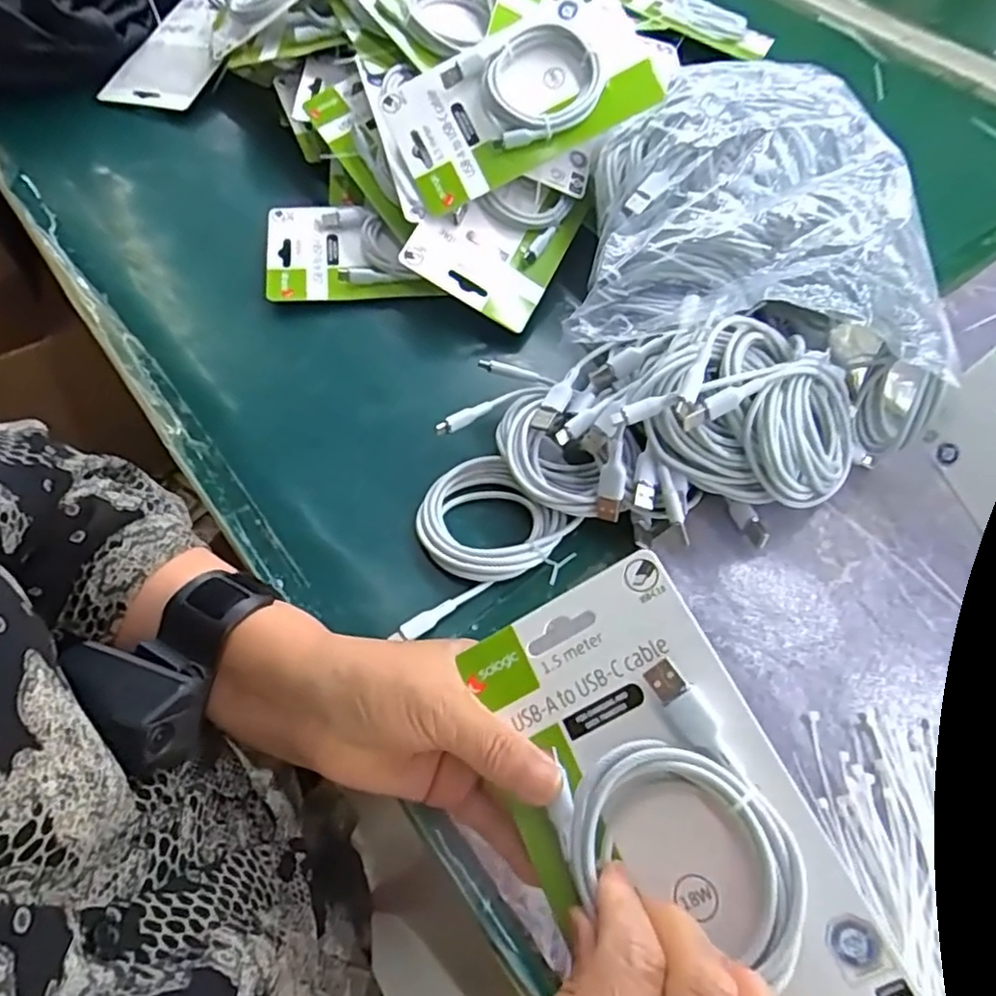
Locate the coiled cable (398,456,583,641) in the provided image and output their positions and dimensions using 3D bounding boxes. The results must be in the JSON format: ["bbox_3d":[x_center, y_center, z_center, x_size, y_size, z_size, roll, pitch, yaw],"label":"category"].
[{"bbox_3d":[-0.021,0.027,0.386,0.113,0.016,0.078,-39,67,-22],"label":"coiled cable"}]

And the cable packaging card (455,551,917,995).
[{"bbox_3d":[0.057,0.115,0.238,0.095,0.015,0.174,-31,65,8],"label":"cable packaging card"}]

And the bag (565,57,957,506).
[{"bbox_3d":[0.156,-0.137,0.420,0.213,0.130,0.287,2,59,0],"label":"bag"}]

